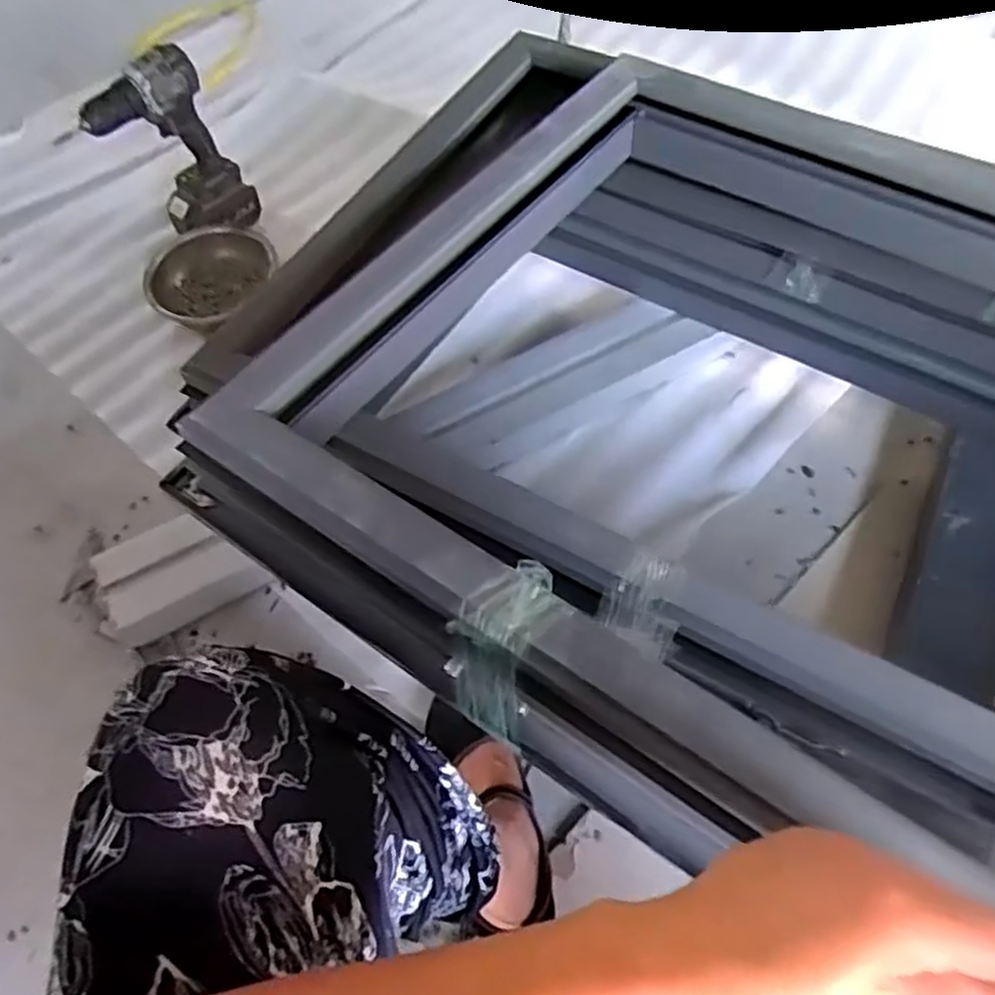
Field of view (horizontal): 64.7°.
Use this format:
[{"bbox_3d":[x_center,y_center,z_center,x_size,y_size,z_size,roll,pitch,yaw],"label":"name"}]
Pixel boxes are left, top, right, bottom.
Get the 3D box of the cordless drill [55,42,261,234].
[{"bbox_3d":[-0.435,-0.457,1.044,0.171,0.237,0.082,-22,61,-9],"label":"cordless drill"}]

